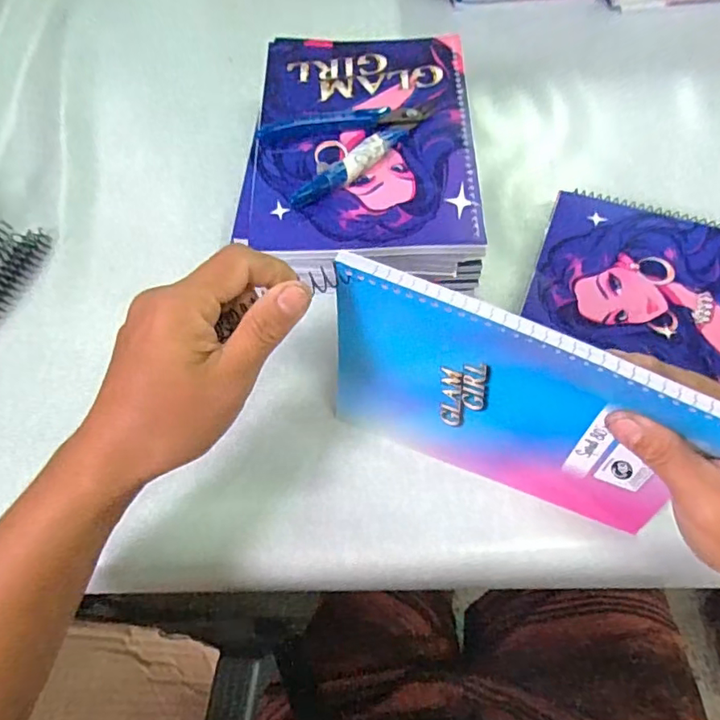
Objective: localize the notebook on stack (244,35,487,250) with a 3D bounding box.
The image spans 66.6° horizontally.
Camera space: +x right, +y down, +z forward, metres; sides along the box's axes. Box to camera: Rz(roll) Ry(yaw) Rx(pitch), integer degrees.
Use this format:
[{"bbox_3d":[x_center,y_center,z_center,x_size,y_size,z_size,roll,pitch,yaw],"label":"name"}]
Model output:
[{"bbox_3d":[0.004,-0.155,0.373,0.142,0.007,0.199,-1,64,1],"label":"notebook on stack"}]

